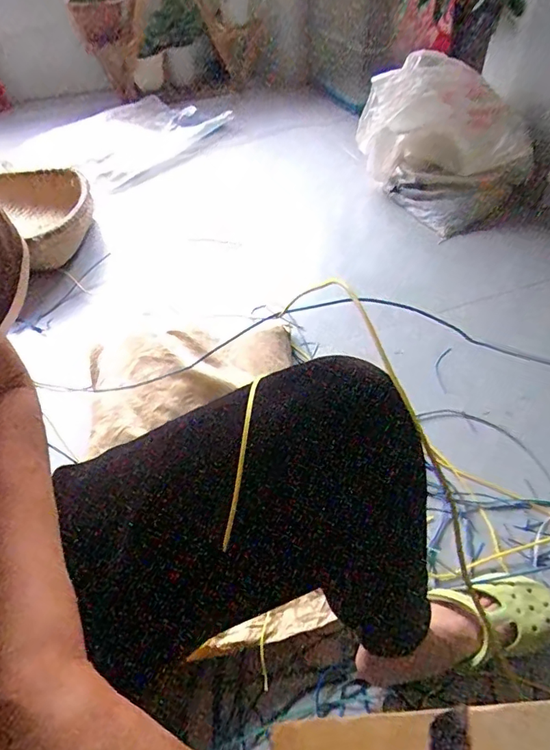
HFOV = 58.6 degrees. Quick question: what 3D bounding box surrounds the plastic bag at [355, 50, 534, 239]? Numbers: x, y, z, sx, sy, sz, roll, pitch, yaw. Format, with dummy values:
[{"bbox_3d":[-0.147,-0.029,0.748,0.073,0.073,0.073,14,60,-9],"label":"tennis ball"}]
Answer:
[{"bbox_3d":[0.421,-0.606,1.281,0.206,0.342,0.448,-17,48,-12],"label":"plastic bag"}]

